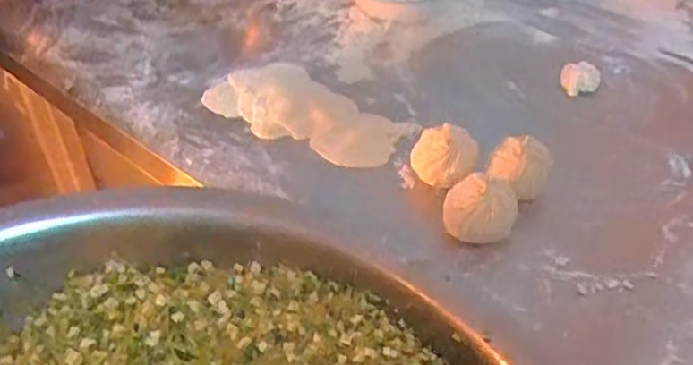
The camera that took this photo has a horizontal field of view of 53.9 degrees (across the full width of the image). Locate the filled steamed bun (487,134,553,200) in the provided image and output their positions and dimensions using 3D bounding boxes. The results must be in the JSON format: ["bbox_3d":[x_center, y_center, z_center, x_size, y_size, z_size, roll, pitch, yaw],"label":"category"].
[{"bbox_3d":[0.183,-0.016,0.721,0.065,0.062,0.064,10,40,14],"label":"filled steamed bun"}]

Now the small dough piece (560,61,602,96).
[{"bbox_3d":[0.308,-0.139,0.897,0.049,0.032,0.037,10,40,14],"label":"small dough piece"}]

